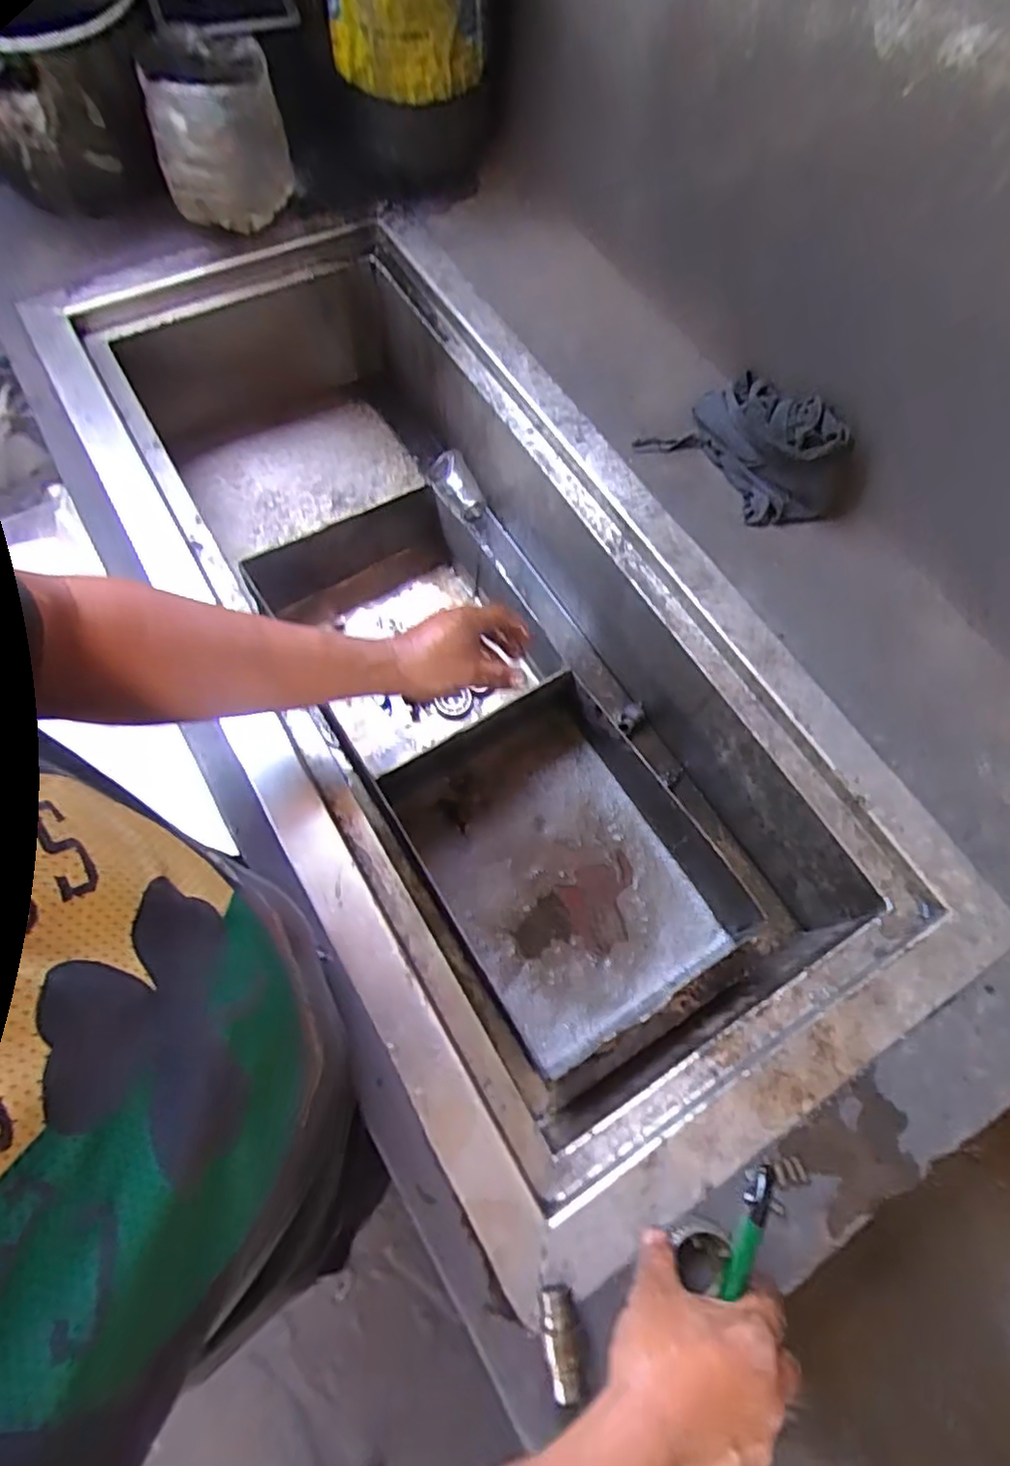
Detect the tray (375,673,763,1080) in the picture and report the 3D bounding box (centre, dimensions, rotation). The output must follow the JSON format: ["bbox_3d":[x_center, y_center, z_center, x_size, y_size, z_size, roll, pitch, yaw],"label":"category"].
[{"bbox_3d":[0.070,0.138,0.766,0.273,0.111,0.368,-31,72,-15],"label":"tray"}]

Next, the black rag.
[{"bbox_3d":[0.269,-0.320,0.764,0.148,0.092,0.204,-26,71,-13],"label":"black rag"}]

